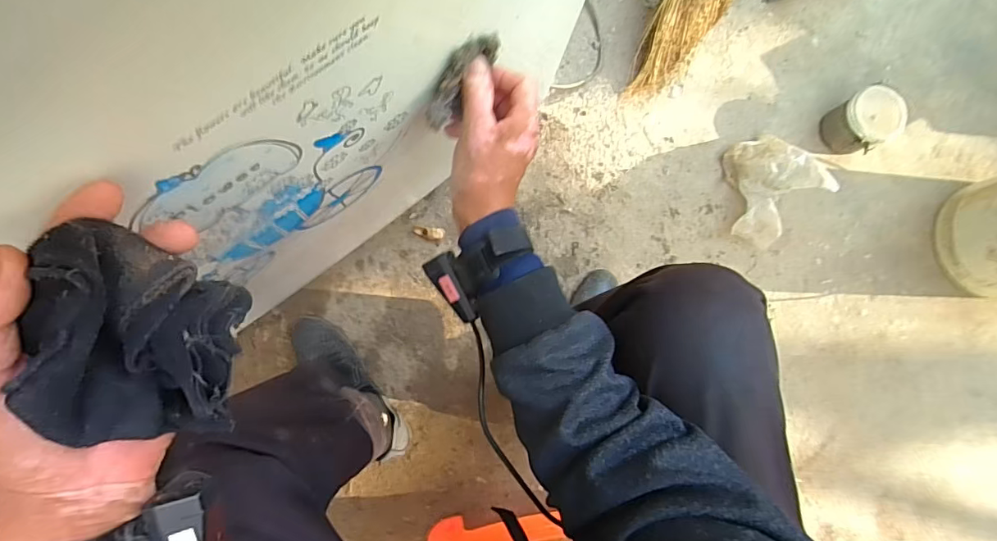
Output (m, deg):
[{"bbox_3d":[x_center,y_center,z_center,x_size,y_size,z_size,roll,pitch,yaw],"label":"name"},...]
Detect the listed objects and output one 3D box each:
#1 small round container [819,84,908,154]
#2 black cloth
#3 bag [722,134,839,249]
[{"bbox_3d":[0.680,-0.278,0.898,0.102,0.109,0.097,1,83,-5],"label":"small round container"},{"bbox_3d":[-0.176,0.034,0.241,0.083,0.070,0.102,3,83,-3],"label":"black cloth"},{"bbox_3d":[0.484,-0.147,0.850,0.114,0.133,0.193,-3,84,-5],"label":"bag"}]

